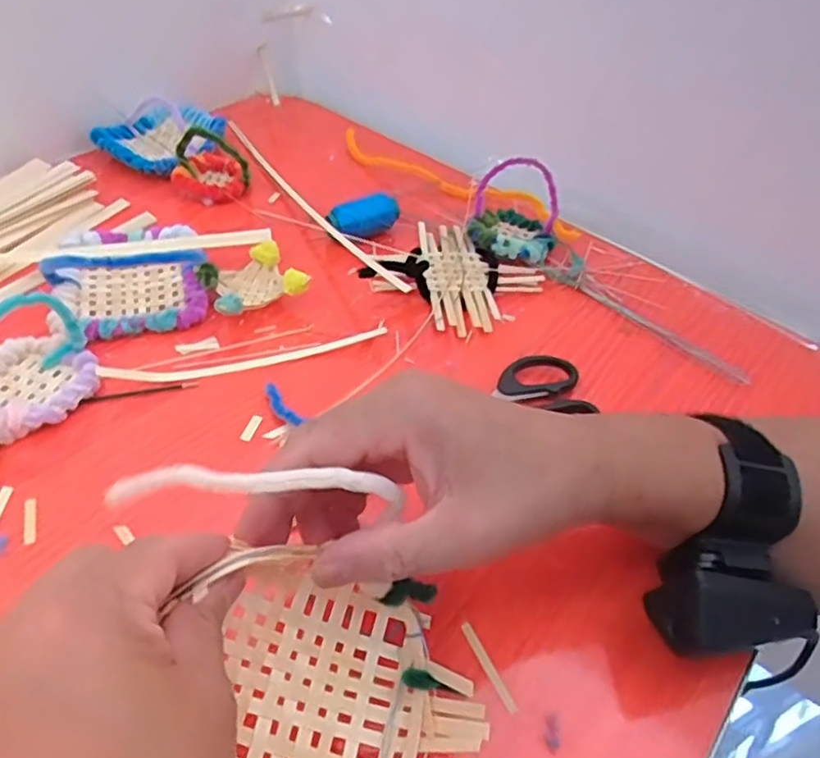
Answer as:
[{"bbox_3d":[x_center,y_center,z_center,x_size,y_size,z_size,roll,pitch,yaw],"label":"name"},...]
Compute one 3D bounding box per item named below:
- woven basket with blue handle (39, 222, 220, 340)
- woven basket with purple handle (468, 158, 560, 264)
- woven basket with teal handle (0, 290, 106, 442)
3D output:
[{"bbox_3d":[-0.182,-0.082,0.416,0.094,0.054,0.111,-18,50,-23],"label":"woven basket with blue handle"},{"bbox_3d":[0.081,-0.131,0.489,0.063,0.059,0.058,13,45,5],"label":"woven basket with purple handle"},{"bbox_3d":[-0.204,-0.015,0.343,0.063,0.057,0.066,-20,51,-25],"label":"woven basket with teal handle"}]

